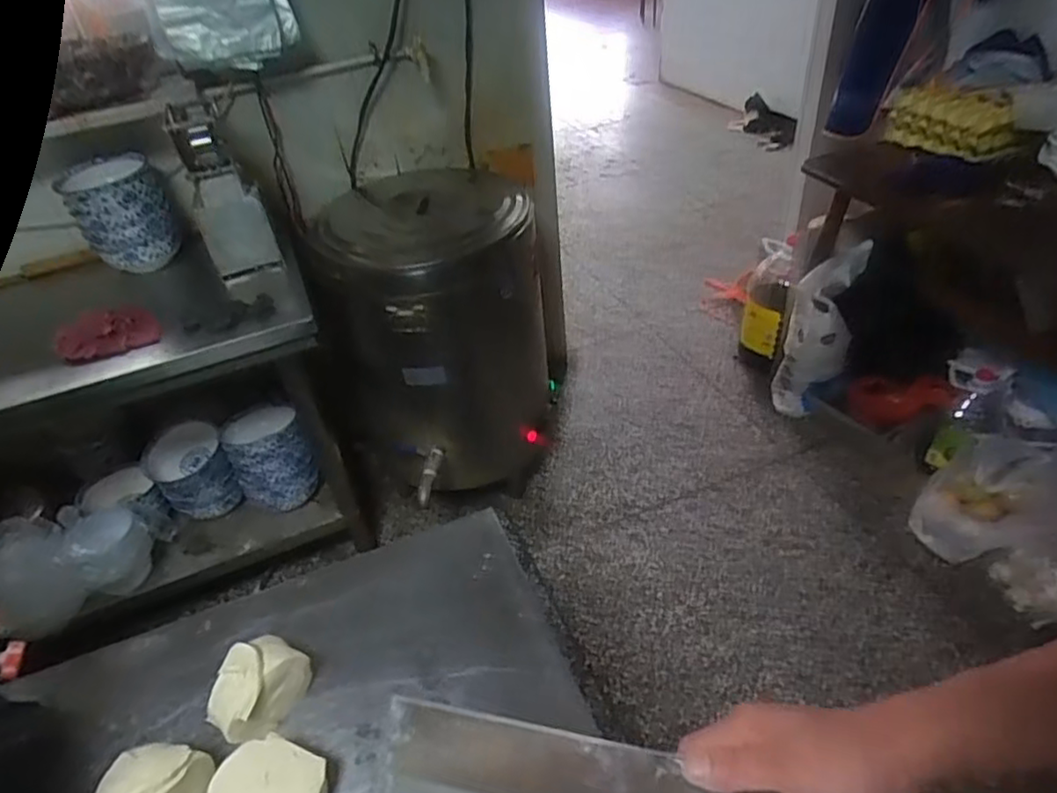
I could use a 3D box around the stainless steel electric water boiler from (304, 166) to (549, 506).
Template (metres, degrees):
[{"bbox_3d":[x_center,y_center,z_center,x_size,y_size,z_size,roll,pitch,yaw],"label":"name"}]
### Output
[{"bbox_3d":[-0.232,-0.151,1.764,0.540,0.731,0.565,-11,39,-5],"label":"stainless steel electric water boiler"}]

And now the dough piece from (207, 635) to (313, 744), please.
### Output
[{"bbox_3d":[-0.274,0.296,0.668,0.071,0.069,0.096,19,46,29],"label":"dough piece"}]

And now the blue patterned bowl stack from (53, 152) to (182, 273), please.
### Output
[{"bbox_3d":[-0.914,-0.416,1.493,0.199,0.210,0.181,-28,44,-24],"label":"blue patterned bowl stack"}]

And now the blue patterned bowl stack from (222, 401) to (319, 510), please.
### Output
[{"bbox_3d":[-0.660,0.153,1.686,0.186,0.196,0.207,-28,44,-24],"label":"blue patterned bowl stack"}]

